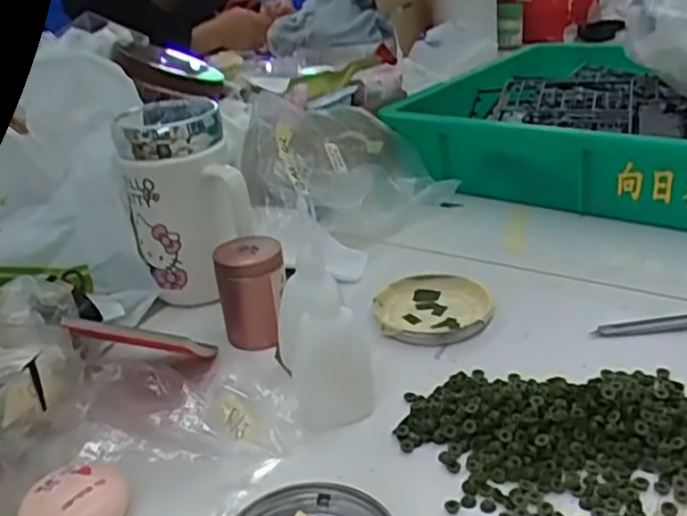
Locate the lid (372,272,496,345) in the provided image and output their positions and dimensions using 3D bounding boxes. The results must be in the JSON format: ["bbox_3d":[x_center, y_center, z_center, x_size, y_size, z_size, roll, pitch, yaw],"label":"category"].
[{"bbox_3d":[0.062,0.033,0.492,0.077,0.007,0.082,-5,25,2],"label":"lid"}]

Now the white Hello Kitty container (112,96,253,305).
[{"bbox_3d":[-0.115,-0.042,0.513,0.078,0.128,0.088,-13,27,-15],"label":"white Hello Kitty container"}]

